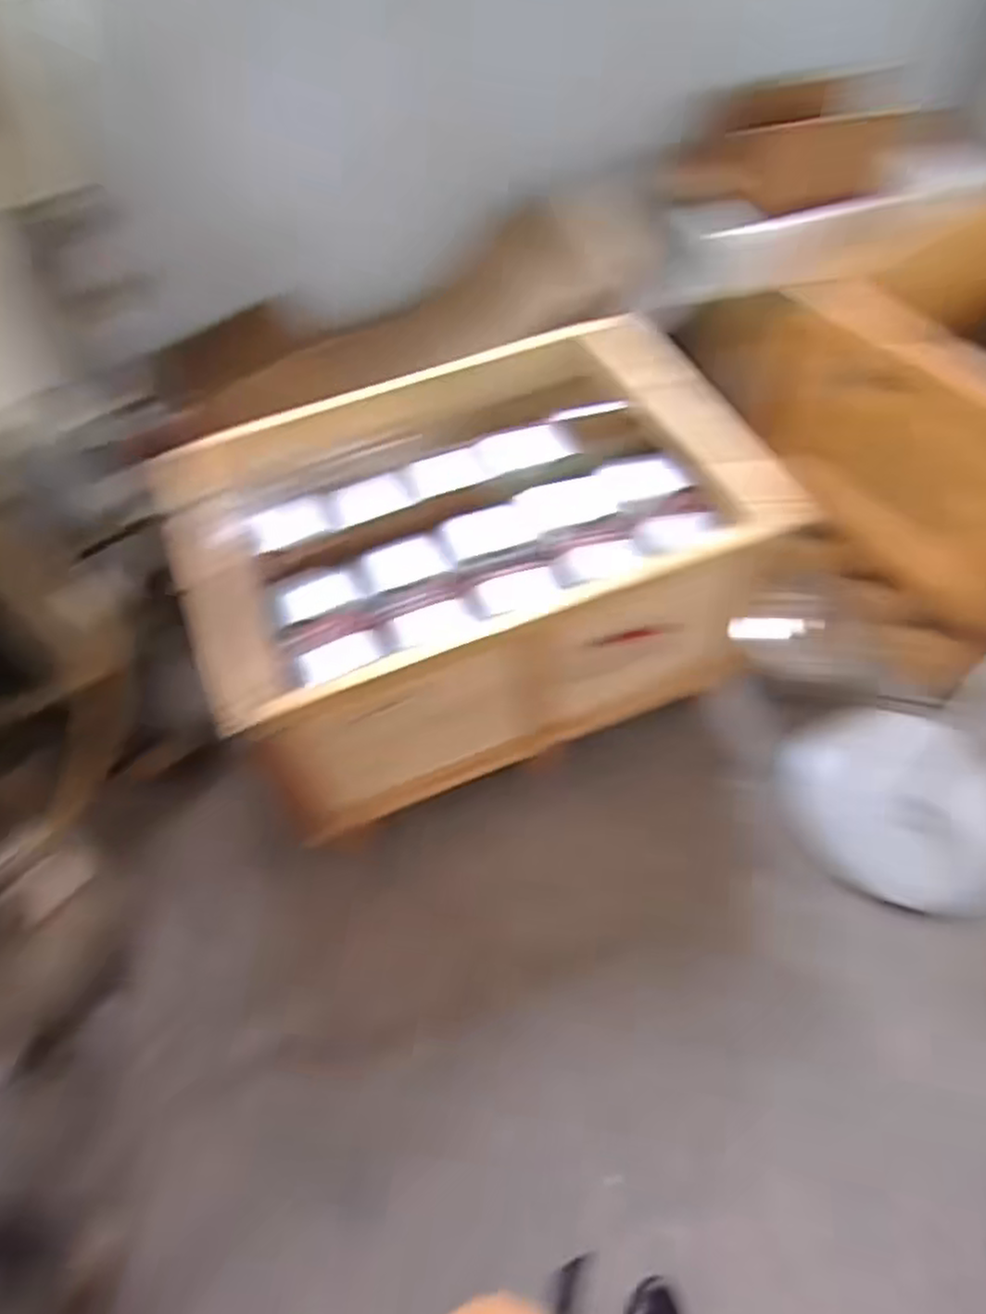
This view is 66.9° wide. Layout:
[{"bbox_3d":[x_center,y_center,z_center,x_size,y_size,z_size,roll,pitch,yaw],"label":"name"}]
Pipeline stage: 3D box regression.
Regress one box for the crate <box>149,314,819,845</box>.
[{"bbox_3d":[-0.022,-0.191,1.415,0.960,0.402,0.661,-19,57,-8],"label":"crate"}]

